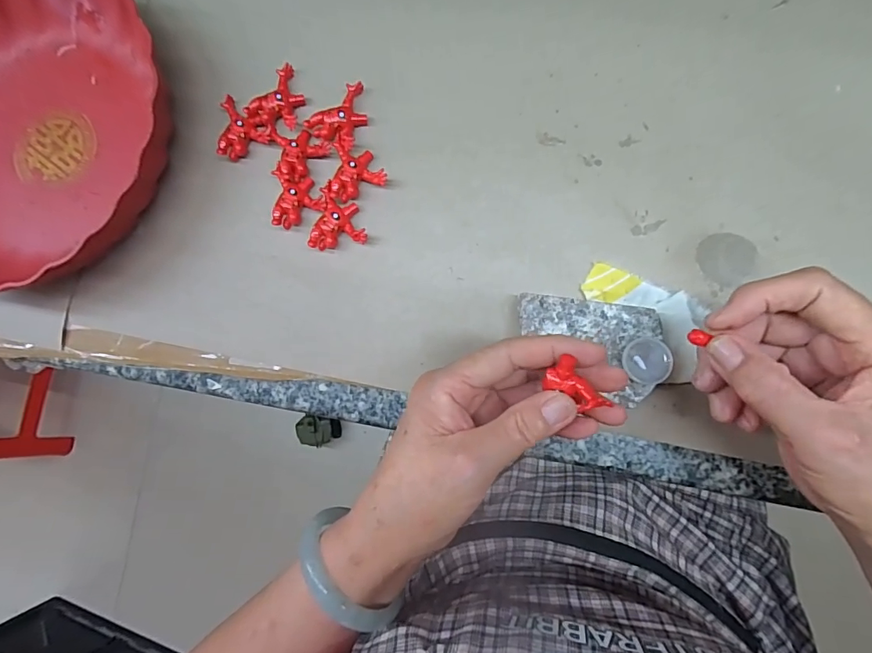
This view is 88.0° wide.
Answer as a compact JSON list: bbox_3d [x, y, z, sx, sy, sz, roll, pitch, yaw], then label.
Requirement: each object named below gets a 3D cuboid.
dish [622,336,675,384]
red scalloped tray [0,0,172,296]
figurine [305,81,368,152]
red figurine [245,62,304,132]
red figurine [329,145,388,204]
[{"bbox_3d":[0.122,0.020,0.262,0.025,0.006,0.025,-1,86,8],"label":"dish"},{"bbox_3d":[-0.303,-0.141,0.328,0.240,0.046,0.245,-12,84,7],"label":"red scalloped tray"},{"bbox_3d":[-0.065,-0.151,0.318,0.034,0.013,0.047,28,90,9],"label":"figurine"},{"bbox_3d":[-0.110,-0.162,0.325,0.033,0.013,0.049,34,91,9],"label":"red figurine"},{"bbox_3d":[-0.057,-0.109,0.312,0.036,0.014,0.038,-24,83,6],"label":"red figurine"}]

